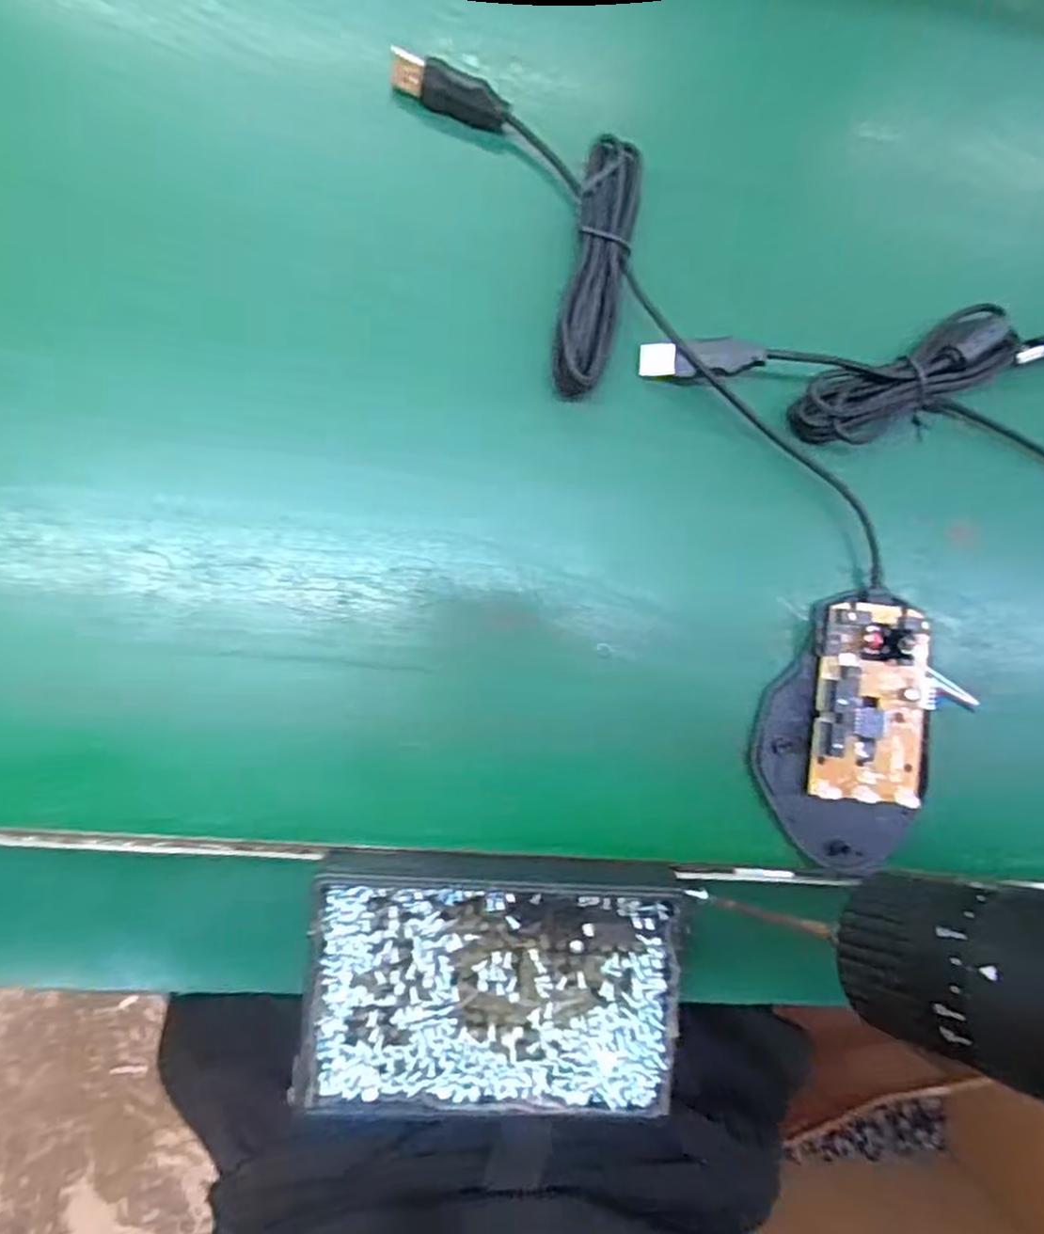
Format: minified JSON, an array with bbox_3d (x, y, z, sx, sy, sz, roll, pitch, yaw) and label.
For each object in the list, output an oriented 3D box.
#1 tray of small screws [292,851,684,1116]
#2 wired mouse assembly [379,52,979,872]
[{"bbox_3d":[-0.010,0.138,0.280,0.136,0.020,0.093,5,88,-7],"label":"tray of small screws"},{"bbox_3d":[0.076,-0.070,0.289,0.087,0.018,0.358,-29,92,-7],"label":"wired mouse assembly"}]

